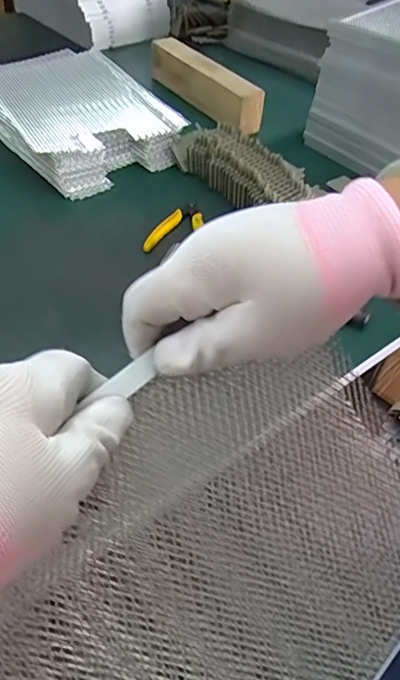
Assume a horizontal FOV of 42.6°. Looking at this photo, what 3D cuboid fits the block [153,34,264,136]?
[{"bbox_3d":[0.006,-0.451,0.899,0.048,0.069,0.283,-24,53,-24],"label":"block"}]

